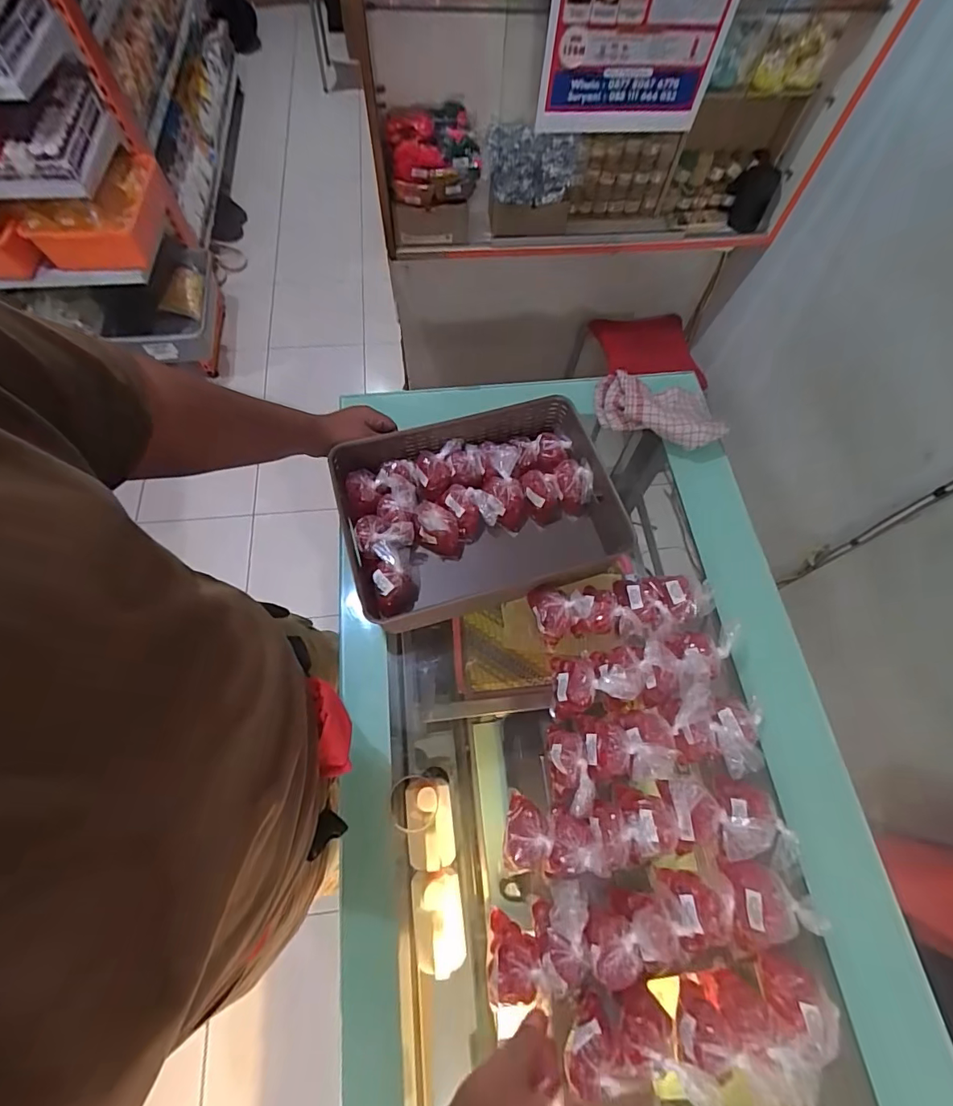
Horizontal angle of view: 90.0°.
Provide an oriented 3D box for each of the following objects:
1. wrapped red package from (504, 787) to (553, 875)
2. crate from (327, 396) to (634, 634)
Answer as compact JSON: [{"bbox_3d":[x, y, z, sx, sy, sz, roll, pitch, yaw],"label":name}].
[{"bbox_3d":[0.052,0.297,0.506,0.046,0.050,0.073,1,66,-1],"label":"wrapped red package"},{"bbox_3d":[0.001,-0.056,0.649,0.348,0.086,0.249,-13,67,-7],"label":"crate"}]

